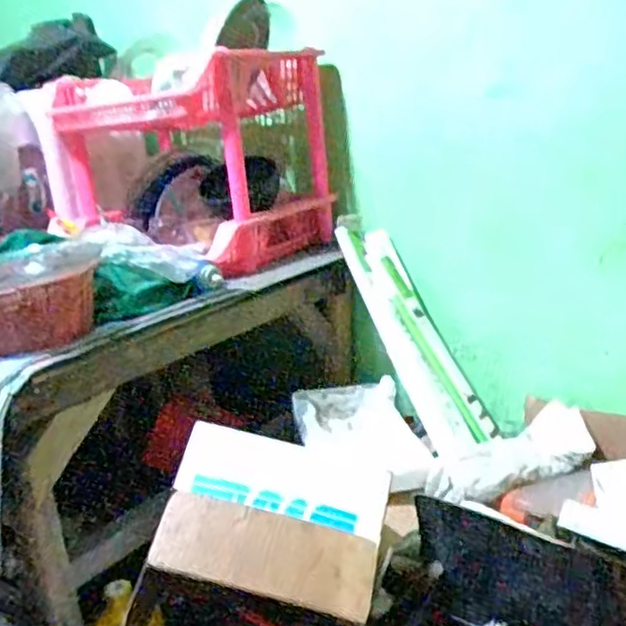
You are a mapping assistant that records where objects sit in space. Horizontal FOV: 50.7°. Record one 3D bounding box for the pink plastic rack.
[{"bbox_3d":[-0.245,-0.289,1.281,0.476,0.347,0.319,7,21,37],"label":"pink plastic rack"}]

